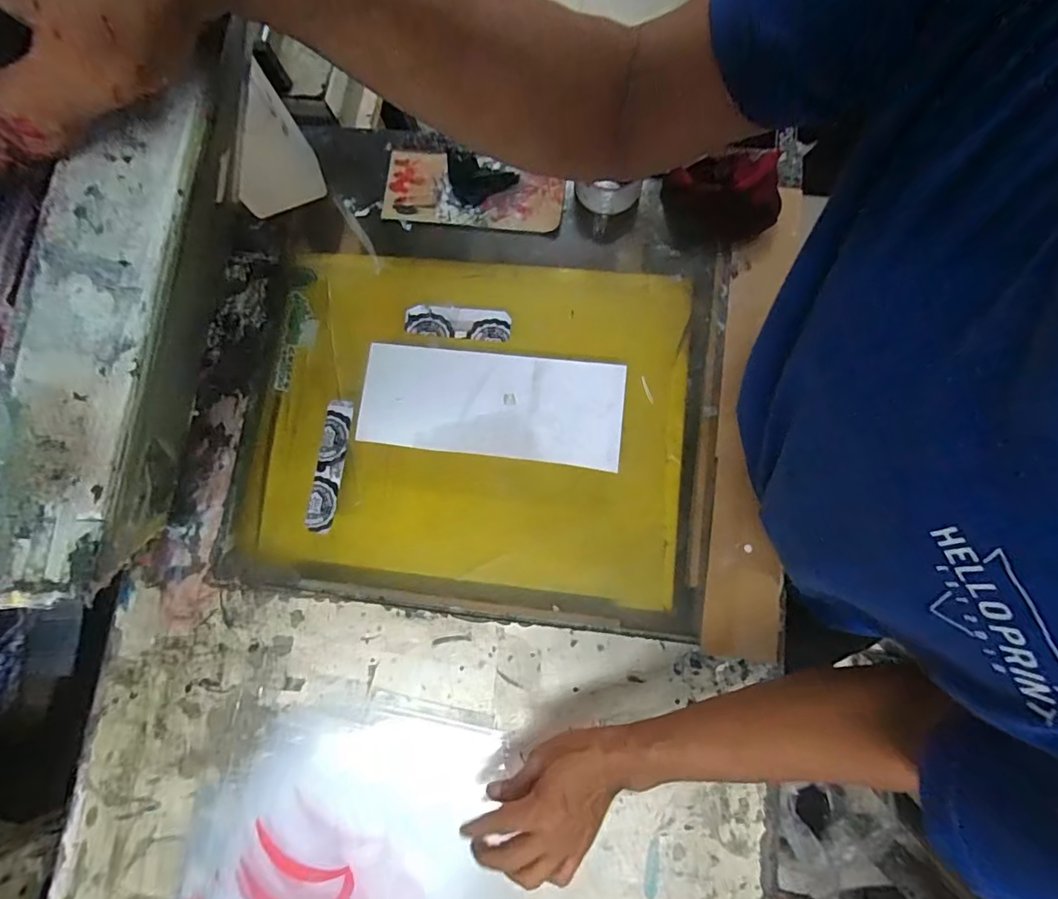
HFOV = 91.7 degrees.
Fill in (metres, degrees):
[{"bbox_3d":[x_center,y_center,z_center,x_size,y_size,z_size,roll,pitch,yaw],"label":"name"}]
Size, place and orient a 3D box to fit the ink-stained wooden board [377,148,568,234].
[{"bbox_3d":[-0.068,-0.317,0.628,0.216,0.007,0.090,6,87,4],"label":"ink-stained wooden board"}]

